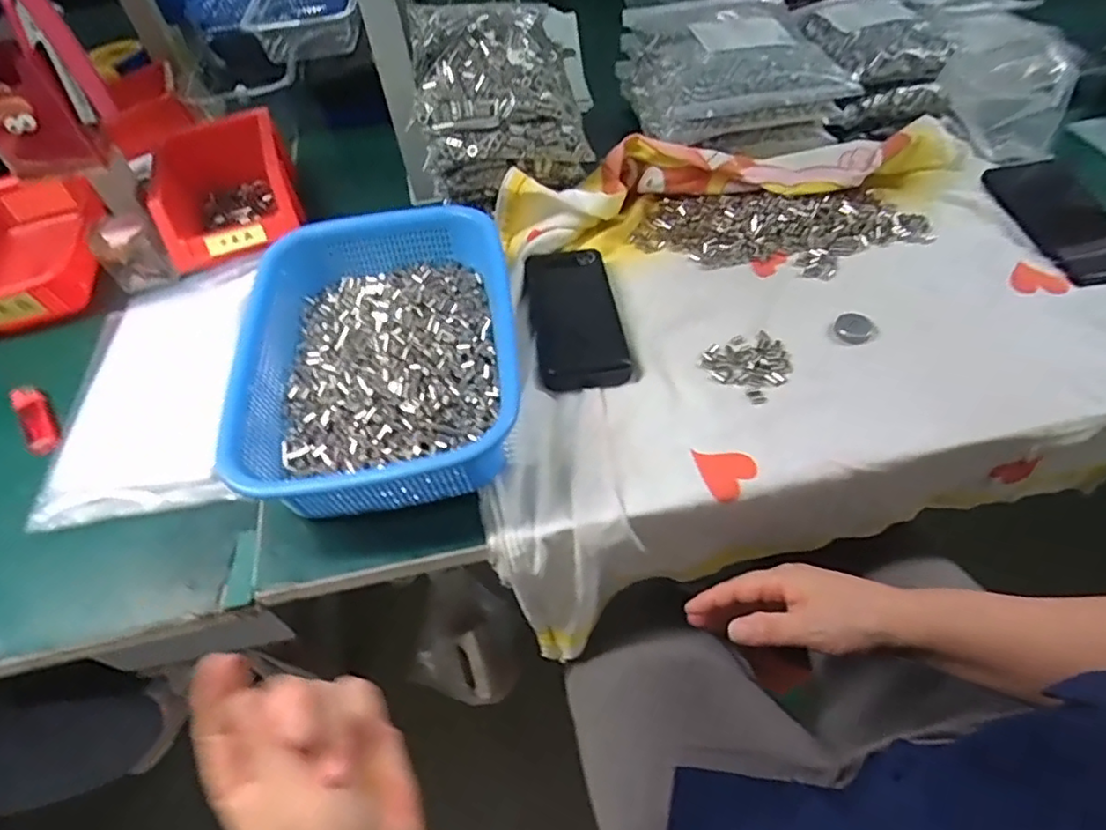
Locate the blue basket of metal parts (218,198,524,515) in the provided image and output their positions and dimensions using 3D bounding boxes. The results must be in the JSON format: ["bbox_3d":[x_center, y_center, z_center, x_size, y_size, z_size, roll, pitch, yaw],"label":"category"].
[{"bbox_3d":[-0.141,-0.046,0.505,0.219,0.073,0.287,-8,53,-1],"label":"blue basket of metal parts"}]

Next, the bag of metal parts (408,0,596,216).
[{"bbox_3d":[-0.059,-0.329,0.659,0.158,0.123,0.214,-9,53,-2],"label":"bag of metal parts"}]

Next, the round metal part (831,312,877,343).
[{"bbox_3d":[0.260,-0.076,0.539,0.036,0.007,0.030,-32,57,-18],"label":"round metal part"}]

